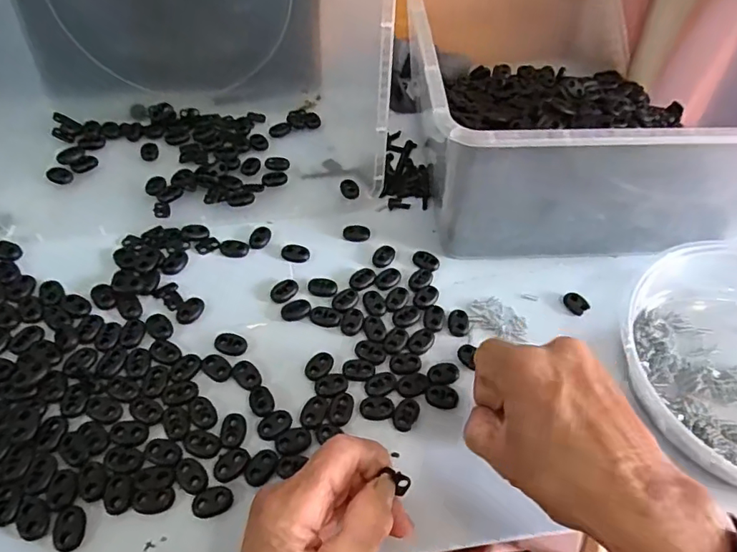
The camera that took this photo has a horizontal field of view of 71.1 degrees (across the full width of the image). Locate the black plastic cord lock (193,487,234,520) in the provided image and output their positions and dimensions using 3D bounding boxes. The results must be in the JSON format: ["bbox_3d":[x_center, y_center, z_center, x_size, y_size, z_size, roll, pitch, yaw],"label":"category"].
[{"bbox_3d":[-0.088,0.128,0.293,0.022,0.004,0.015,-21,58,-18],"label":"black plastic cord lock"}]

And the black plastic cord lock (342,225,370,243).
[{"bbox_3d":[-0.009,-0.035,0.423,0.022,0.006,0.013,5,54,0],"label":"black plastic cord lock"}]

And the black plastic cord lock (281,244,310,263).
[{"bbox_3d":[-0.057,-0.018,0.404,0.022,0.007,0.013,-3,54,-6],"label":"black plastic cord lock"}]

